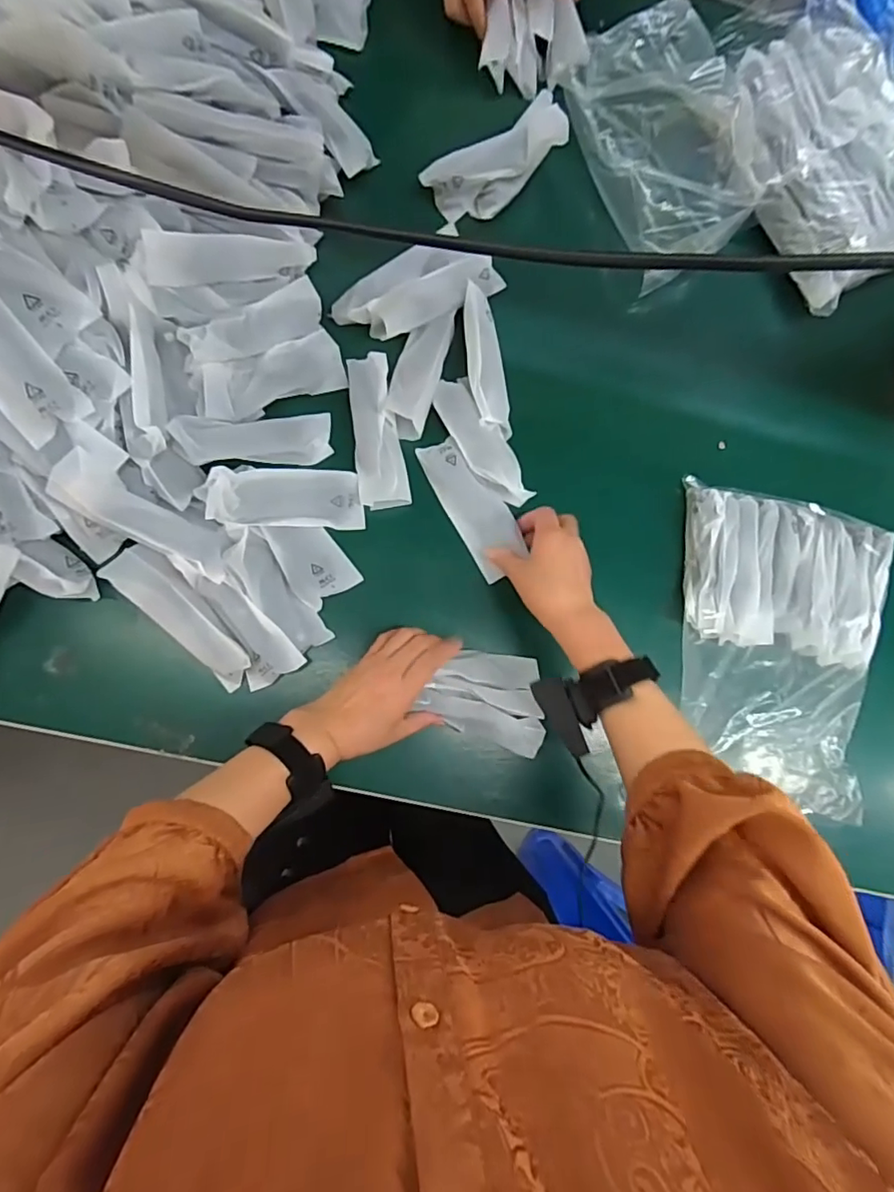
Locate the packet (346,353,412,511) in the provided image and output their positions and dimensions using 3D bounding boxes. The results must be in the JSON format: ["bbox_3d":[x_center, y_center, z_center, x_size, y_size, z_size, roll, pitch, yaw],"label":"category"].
[{"bbox_3d":[-0.071,-0.165,0.552,0.047,0.021,0.151,-9,85,-8],"label":"packet"}]

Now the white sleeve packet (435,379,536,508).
[{"bbox_3d":[0.037,-0.155,0.555,0.048,0.015,0.144,-27,88,-9],"label":"white sleeve packet"}]

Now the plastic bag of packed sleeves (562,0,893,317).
[{"bbox_3d":[0.364,-0.491,0.604,0.370,0.076,0.328,-21,87,-9],"label":"plastic bag of packed sleeves"}]

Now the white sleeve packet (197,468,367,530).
[{"bbox_3d":[-0.150,-0.092,0.521,0.142,0.028,0.054,-2,84,-29],"label":"white sleeve packet"}]

